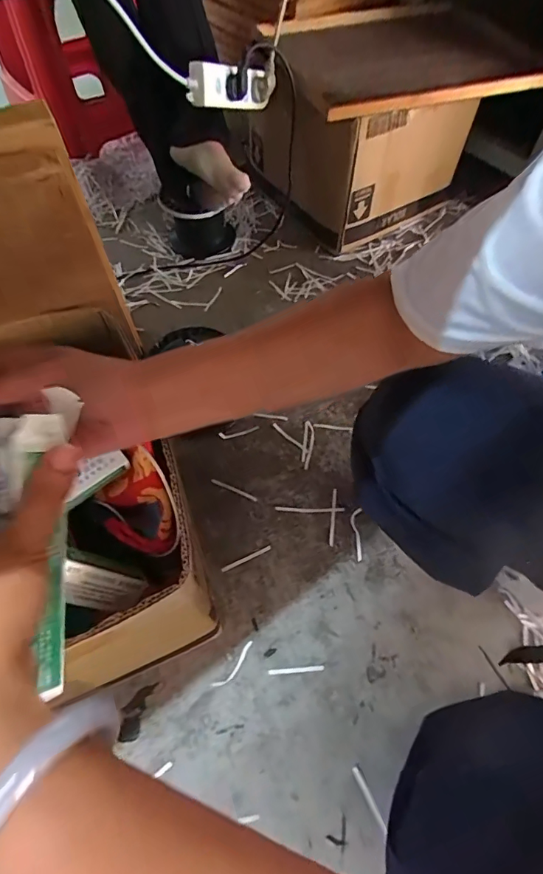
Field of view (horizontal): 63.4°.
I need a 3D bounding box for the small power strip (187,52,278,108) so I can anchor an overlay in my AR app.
[{"bbox_3d":[-0.059,-0.565,0.706,0.166,0.064,0.035,-28,61,-32],"label":"small power strip"}]

